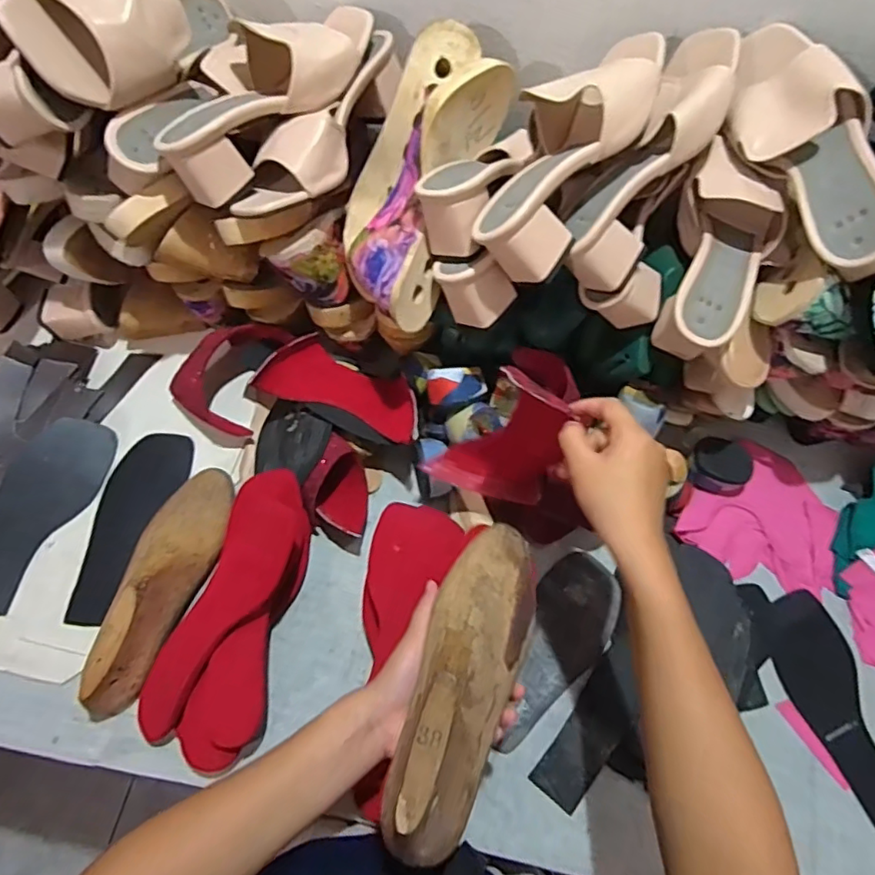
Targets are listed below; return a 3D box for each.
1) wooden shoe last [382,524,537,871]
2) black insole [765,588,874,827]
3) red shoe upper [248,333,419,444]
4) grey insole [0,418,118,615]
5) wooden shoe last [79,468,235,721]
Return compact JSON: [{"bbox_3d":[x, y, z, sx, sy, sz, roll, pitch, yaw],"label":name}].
[{"bbox_3d":[0.025,0.160,0.416,0.070,0.077,0.235,19,44,8],"label":"wooden shoe last"},{"bbox_3d":[0.376,0.253,0.559,0.075,0.017,0.200,-11,70,-3],"label":"black insole"},{"bbox_3d":[-0.093,-0.055,0.604,0.165,0.057,0.084,22,71,-8],"label":"red shoe upper"},{"bbox_3d":[-0.412,0.078,0.606,0.085,0.011,0.204,18,74,-14],"label":"grey insole"},{"bbox_3d":[-0.274,0.133,0.553,0.080,0.066,0.245,21,68,8],"label":"wooden shoe last"}]

